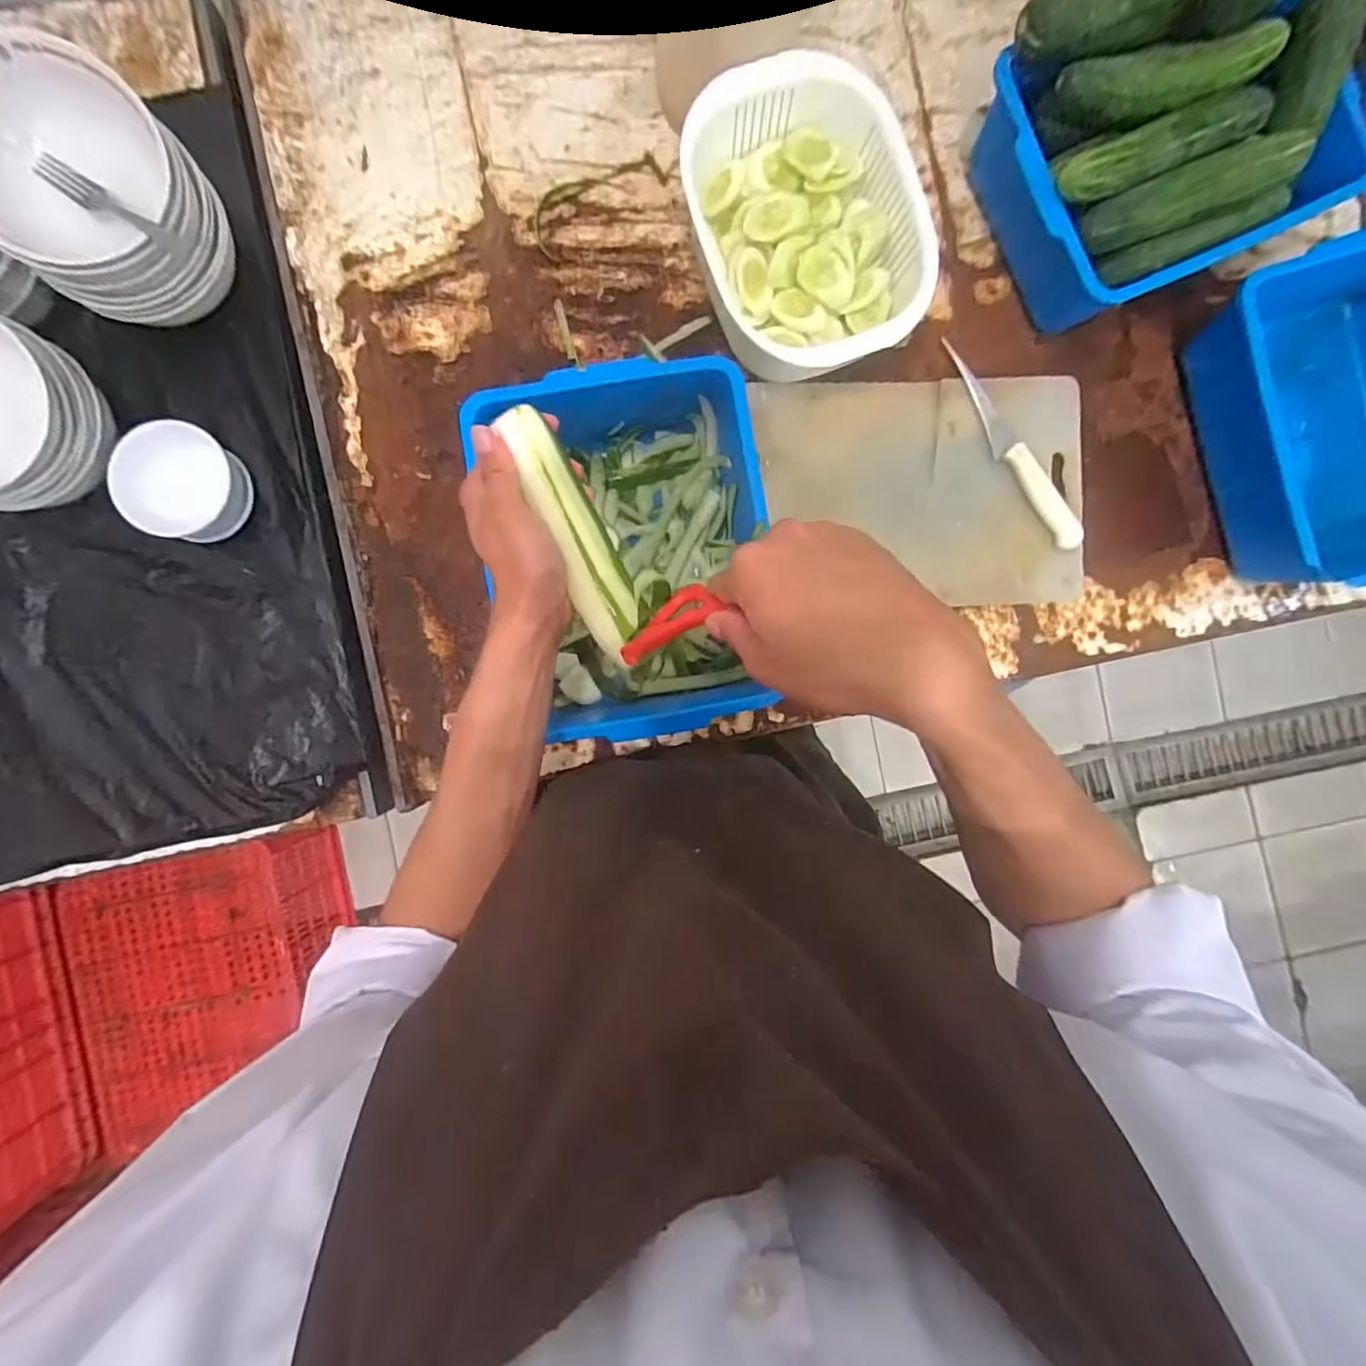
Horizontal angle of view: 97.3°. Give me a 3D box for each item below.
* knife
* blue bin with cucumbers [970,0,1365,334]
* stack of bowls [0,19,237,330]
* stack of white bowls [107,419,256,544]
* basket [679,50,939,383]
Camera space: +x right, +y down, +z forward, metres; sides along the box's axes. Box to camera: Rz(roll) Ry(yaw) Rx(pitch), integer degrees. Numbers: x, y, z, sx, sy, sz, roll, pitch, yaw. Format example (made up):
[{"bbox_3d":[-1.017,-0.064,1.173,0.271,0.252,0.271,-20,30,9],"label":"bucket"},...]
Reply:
[{"bbox_3d":[0.329,-0.237,0.599,0.031,0.012,0.234,-33,92,-2],"label":"knife"},{"bbox_3d":[0.445,-0.483,0.537,0.306,0.168,0.216,-23,90,-2],"label":"blue bin with cucumbers"},{"bbox_3d":[-0.466,-0.387,0.501,0.145,0.152,0.147,42,88,-1],"label":"stack of bowls"},{"bbox_3d":[-0.444,-0.176,0.541,0.085,0.070,0.093,5,89,-2],"label":"stack of white bowls"},{"bbox_3d":[0.106,-0.406,0.557,0.187,0.097,0.243,-29,91,-2],"label":"basket"}]

